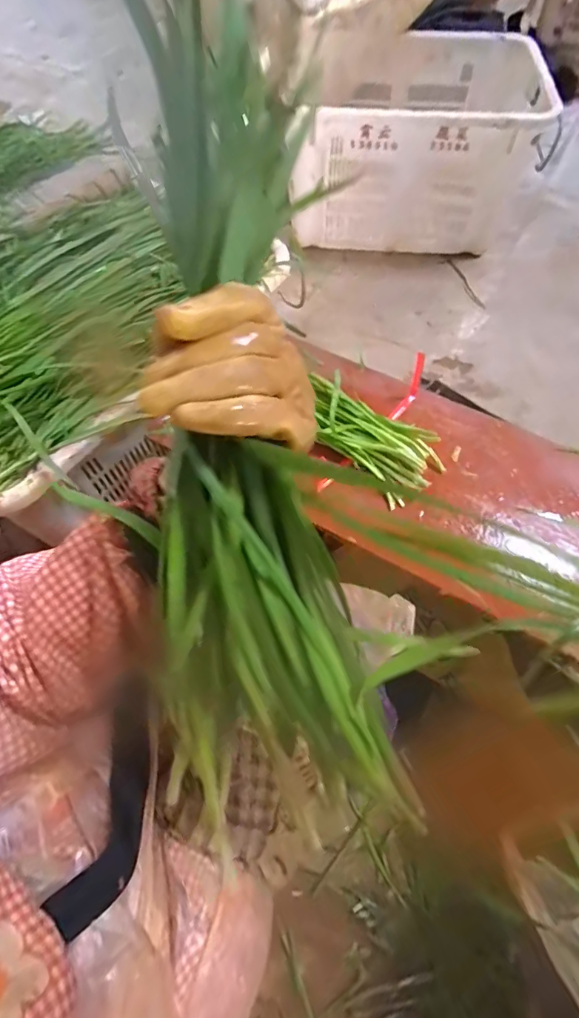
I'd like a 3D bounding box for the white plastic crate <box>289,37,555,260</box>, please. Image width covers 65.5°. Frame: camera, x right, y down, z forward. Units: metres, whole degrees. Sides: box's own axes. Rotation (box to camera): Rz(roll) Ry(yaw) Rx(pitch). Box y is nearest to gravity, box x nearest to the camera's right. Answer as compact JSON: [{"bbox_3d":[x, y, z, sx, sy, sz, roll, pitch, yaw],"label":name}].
[{"bbox_3d":[0.355,-1.060,1.327,0.629,0.353,0.485,3,64,2],"label":"white plastic crate"}]

